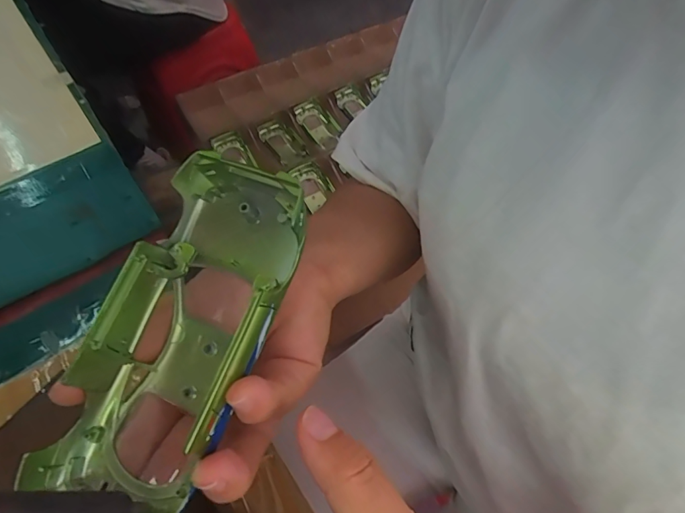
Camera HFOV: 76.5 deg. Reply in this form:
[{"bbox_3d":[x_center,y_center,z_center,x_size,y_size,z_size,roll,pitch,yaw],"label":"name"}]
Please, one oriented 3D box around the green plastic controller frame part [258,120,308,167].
[{"bbox_3d":[-0.103,-0.199,0.772,0.056,0.039,0.116,-30,58,-18],"label":"green plastic controller frame part"}]

